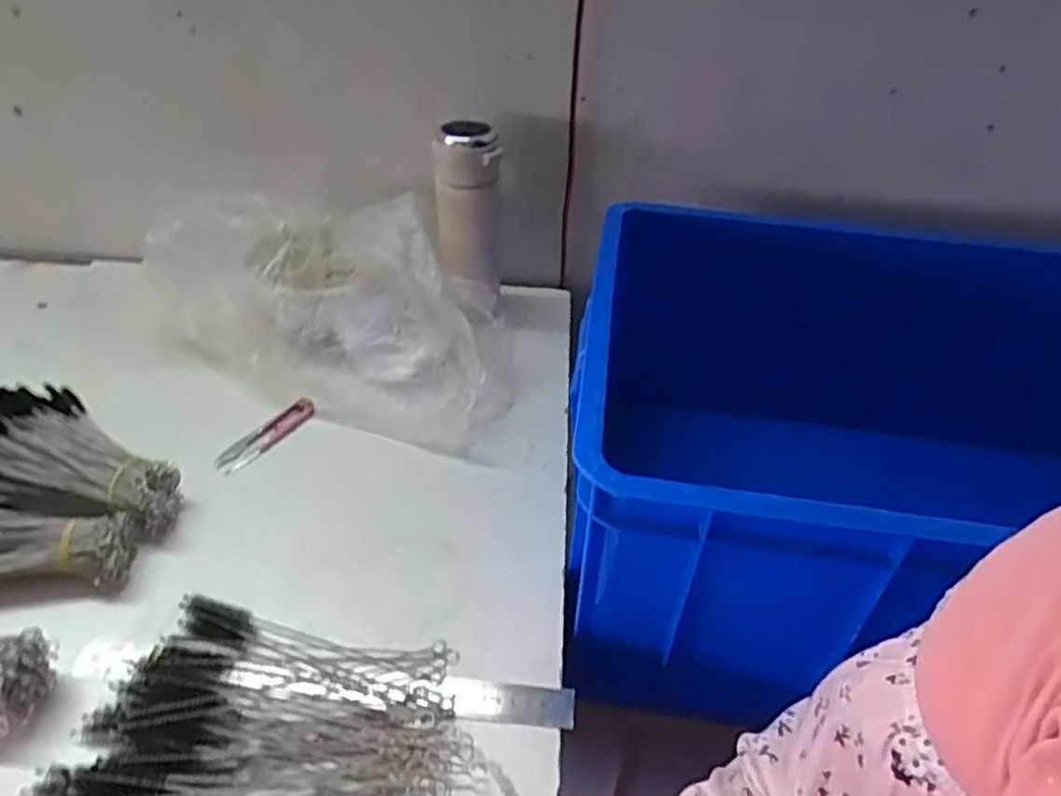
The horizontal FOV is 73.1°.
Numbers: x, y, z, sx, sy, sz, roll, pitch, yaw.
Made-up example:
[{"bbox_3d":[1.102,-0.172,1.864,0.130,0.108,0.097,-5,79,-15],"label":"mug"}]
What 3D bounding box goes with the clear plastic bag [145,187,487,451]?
[{"bbox_3d":[-0.201,-0.097,0.702,0.371,0.135,0.151,18,42,15],"label":"clear plastic bag"}]

